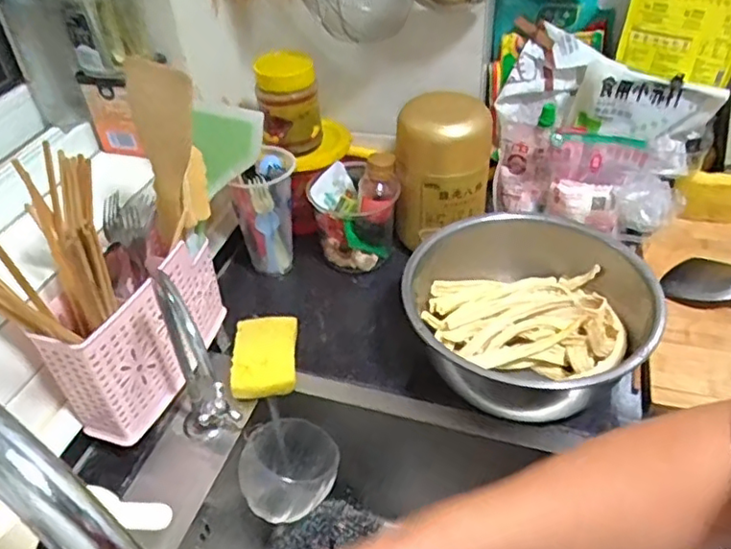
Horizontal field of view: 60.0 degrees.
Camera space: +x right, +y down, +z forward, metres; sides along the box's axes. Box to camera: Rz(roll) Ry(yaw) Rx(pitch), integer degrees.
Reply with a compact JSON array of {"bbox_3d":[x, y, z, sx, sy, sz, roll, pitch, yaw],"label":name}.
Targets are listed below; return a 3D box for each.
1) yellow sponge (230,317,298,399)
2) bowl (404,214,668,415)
[{"bbox_3d":[-0.108,0.087,0.681,0.067,0.030,0.089,-4,40,-3],"label":"yellow sponge"},{"bbox_3d":[0.169,0.037,0.665,0.241,0.093,0.236,-1,40,1],"label":"bowl"}]

